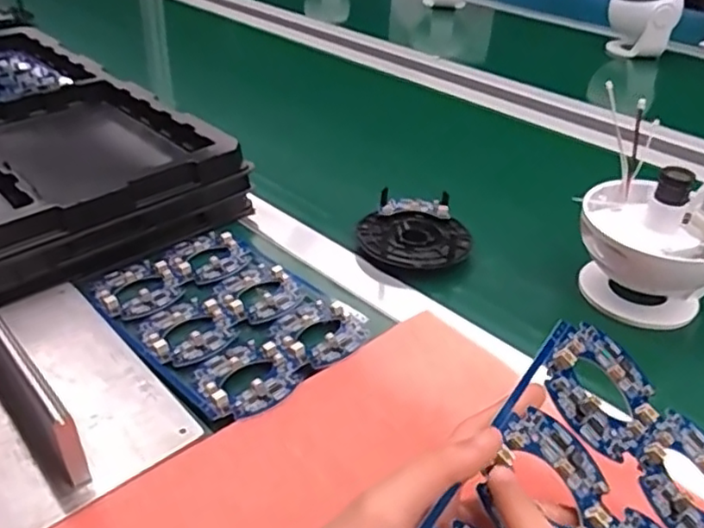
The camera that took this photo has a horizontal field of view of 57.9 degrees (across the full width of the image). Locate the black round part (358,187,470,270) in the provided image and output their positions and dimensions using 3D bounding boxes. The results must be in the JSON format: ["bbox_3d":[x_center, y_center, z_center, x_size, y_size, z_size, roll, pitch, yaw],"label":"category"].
[{"bbox_3d":[0.056,-0.026,0.570,0.098,0.036,0.098,2,35,-1],"label":"black round part"}]

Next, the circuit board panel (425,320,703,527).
[{"bbox_3d":[0.110,0.124,0.283,0.135,0.010,0.200,46,54,3],"label":"circuit board panel"}]

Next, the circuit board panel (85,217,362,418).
[{"bbox_3d":[-0.095,0.032,0.483,0.141,0.008,0.200,-26,44,-34],"label":"circuit board panel"}]

